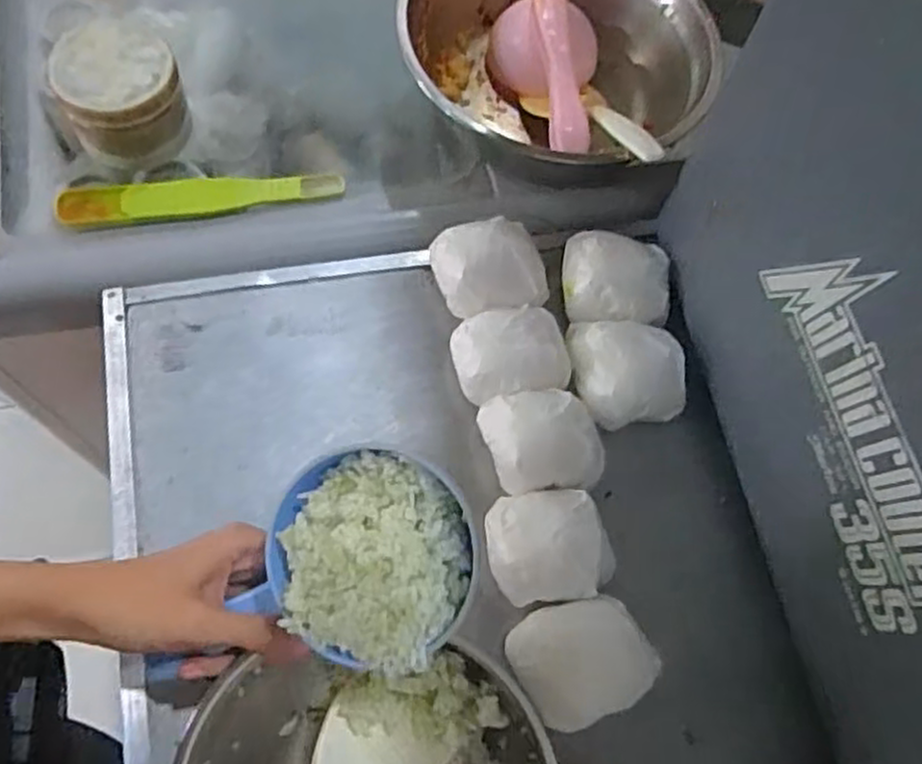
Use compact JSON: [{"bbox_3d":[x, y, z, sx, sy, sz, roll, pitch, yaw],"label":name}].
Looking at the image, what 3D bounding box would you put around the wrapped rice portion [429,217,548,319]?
[{"bbox_3d":[0.021,-0.084,0.557,0.078,0.053,0.071,2,67,-5],"label":"wrapped rice portion"}]

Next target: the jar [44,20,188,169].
[{"bbox_3d":[-0.255,-0.221,0.568,0.083,0.071,0.086,2,67,-5],"label":"jar"}]

